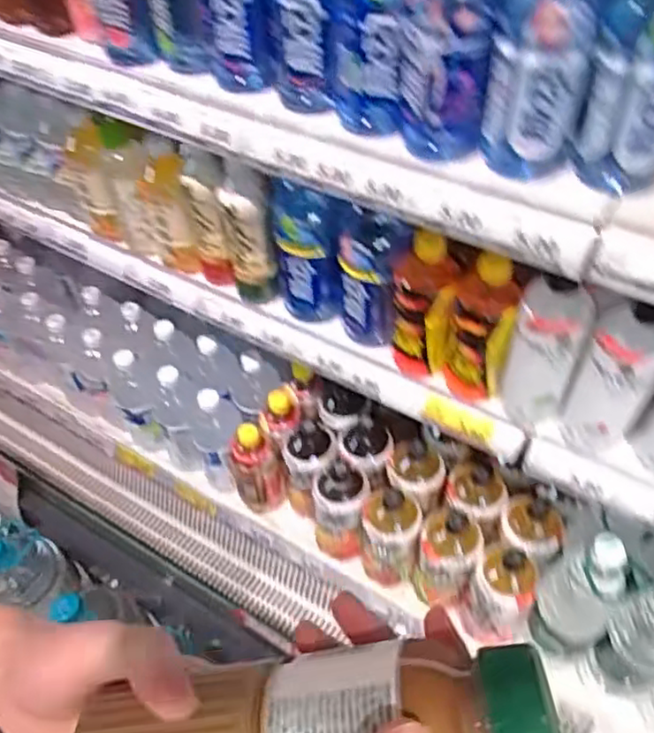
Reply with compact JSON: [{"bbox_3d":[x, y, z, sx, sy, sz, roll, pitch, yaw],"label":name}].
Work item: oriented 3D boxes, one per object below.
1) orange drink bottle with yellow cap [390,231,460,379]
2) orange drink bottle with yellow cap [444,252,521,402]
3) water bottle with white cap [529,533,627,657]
[{"bbox_3d":[0.109,-0.068,0.749,0.068,0.184,0.052,3,51,6],"label":"orange drink bottle with yellow cap"},{"bbox_3d":[0.169,-0.041,0.726,0.063,0.187,0.056,3,51,6],"label":"orange drink bottle with yellow cap"},{"bbox_3d":[0.306,0.276,0.800,0.084,0.211,0.081,-1,51,2],"label":"water bottle with white cap"}]

